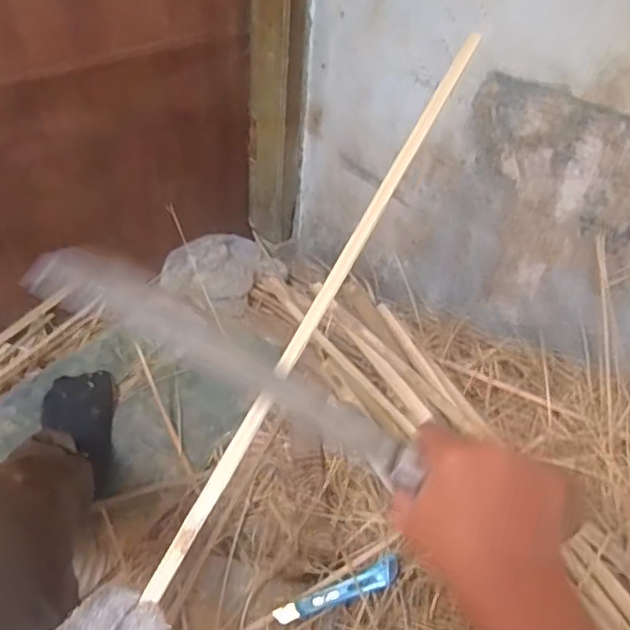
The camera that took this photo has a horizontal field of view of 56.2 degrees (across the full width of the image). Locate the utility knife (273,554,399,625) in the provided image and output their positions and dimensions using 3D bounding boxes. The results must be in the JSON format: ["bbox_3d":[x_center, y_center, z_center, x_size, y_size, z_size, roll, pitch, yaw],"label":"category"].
[{"bbox_3d":[0.029,0.361,0.770,0.171,0.012,0.033,-24,46,2],"label":"utility knife"}]

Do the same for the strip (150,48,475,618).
[{"bbox_3d":[0.019,-0.034,0.425,0.012,0.009,0.480,23,70,18],"label":"strip"}]

